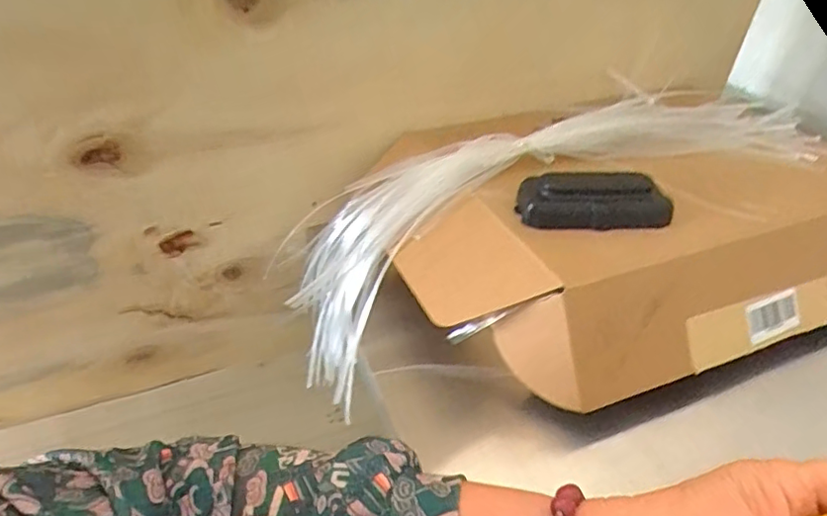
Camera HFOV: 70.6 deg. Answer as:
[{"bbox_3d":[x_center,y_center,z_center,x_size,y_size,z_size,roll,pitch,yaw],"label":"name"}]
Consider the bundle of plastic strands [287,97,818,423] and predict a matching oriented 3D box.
[{"bbox_3d":[0.120,-0.047,0.516,0.496,0.157,0.112,-24,38,-7],"label":"bundle of plastic strands"}]

